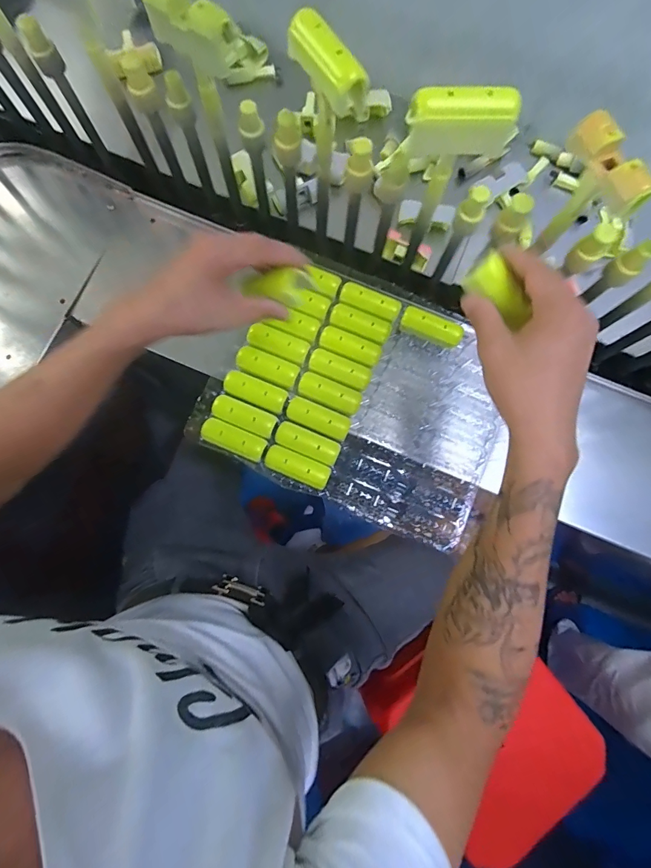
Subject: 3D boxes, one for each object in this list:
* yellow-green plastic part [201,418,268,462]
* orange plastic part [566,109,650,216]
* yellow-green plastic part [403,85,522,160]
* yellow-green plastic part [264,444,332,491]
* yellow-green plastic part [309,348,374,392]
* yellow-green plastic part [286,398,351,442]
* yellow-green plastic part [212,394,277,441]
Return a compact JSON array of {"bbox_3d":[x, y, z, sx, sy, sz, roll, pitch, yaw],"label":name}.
[{"bbox_3d":[-0.108,0.006,0.475,0.076,0.010,0.027,23,79,3],"label":"yellow-green plastic part"},{"bbox_3d":[0.212,-0.200,0.299,0.023,0.024,0.073,-35,81,-8],"label":"orange plastic part"},{"bbox_3d":[0.103,-0.235,0.306,0.080,0.036,0.025,-2,79,-2],"label":"yellow-green plastic part"},{"bbox_3d":[-0.032,0.039,0.470,0.076,0.015,0.028,22,79,3],"label":"yellow-green plastic part"},{"bbox_3d":[0.017,-0.076,0.496,0.076,0.024,0.030,24,79,4],"label":"yellow-green plastic part"},{"bbox_3d":[-0.009,-0.018,0.479,0.076,0.011,0.027,22,79,3],"label":"yellow-green plastic part"},{"bbox_3d":[-0.097,-0.020,0.480,0.076,0.011,0.029,25,79,4],"label":"yellow-green plastic part"}]

